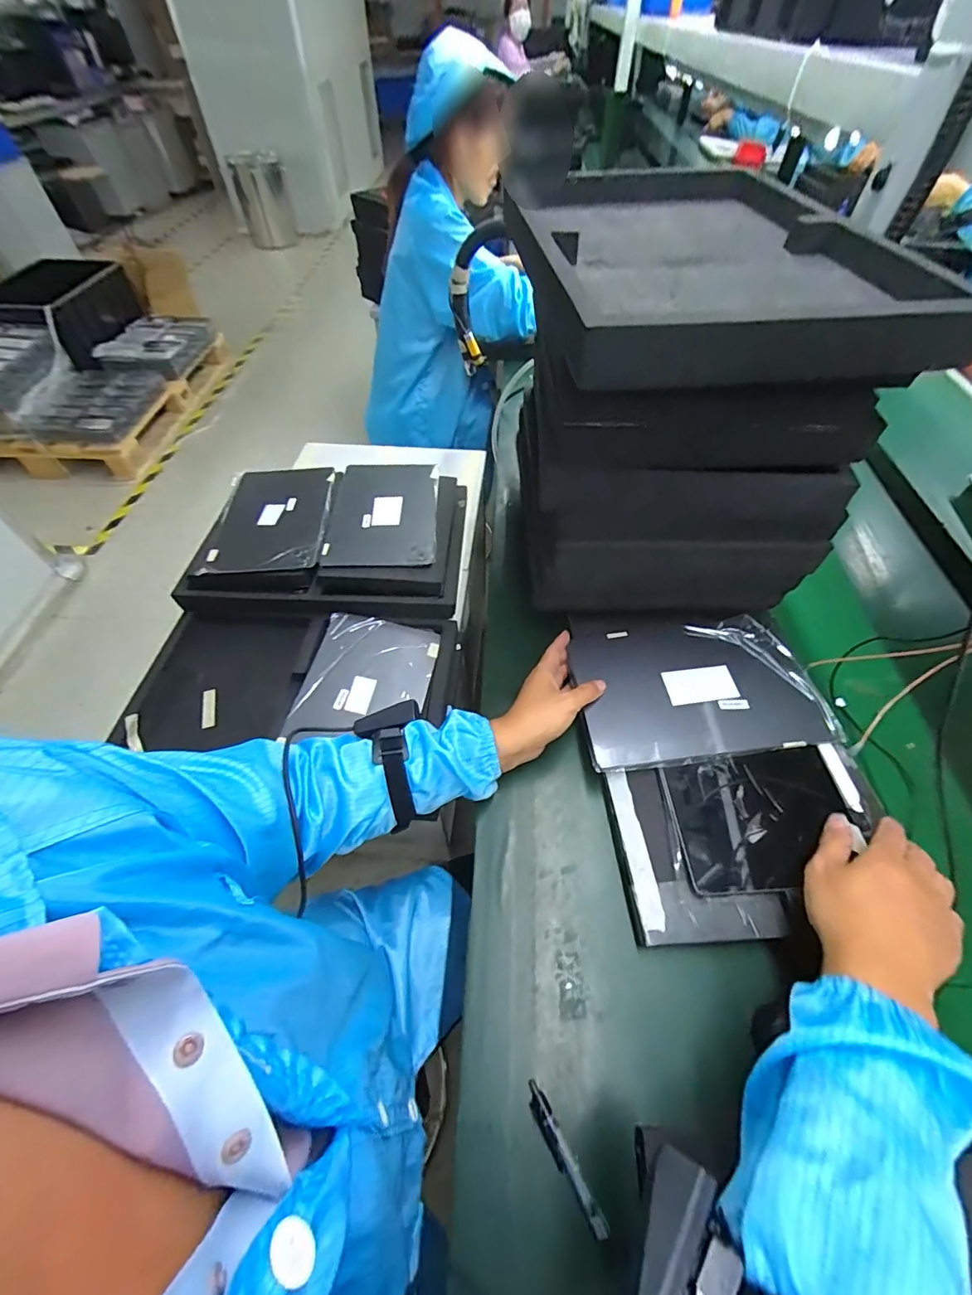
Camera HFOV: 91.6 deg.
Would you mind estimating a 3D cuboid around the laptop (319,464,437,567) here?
[{"bbox_3d":[-0.176,-0.235,0.790,0.180,0.013,0.259,-2,55,-1],"label":"laptop"}]

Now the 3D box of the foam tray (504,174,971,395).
[{"bbox_3d":[0.202,-0.384,0.469,0.293,0.069,0.453,-1,55,0],"label":"foam tray"}]

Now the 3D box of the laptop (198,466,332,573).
[{"bbox_3d":[-0.350,-0.221,0.788,0.175,0.022,0.256,-3,55,-2],"label":"laptop"}]

